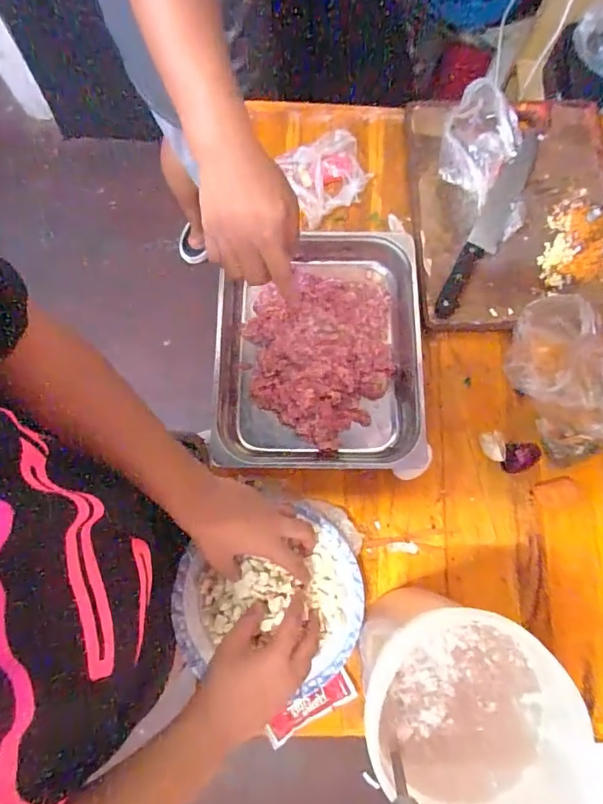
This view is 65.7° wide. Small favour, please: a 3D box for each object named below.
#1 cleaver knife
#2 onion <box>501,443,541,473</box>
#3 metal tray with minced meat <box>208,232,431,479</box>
[{"bbox_3d":[0.269,-0.255,0.659,0.045,0.013,0.310,25,79,5],"label":"cleaver knife"},{"bbox_3d":[0.280,0.070,0.593,0.052,0.026,0.036,-9,78,-3],"label":"onion"},{"bbox_3d":[0.022,-0.068,0.607,0.268,0.049,0.317,-1,78,-1],"label":"metal tray with minced meat"}]

